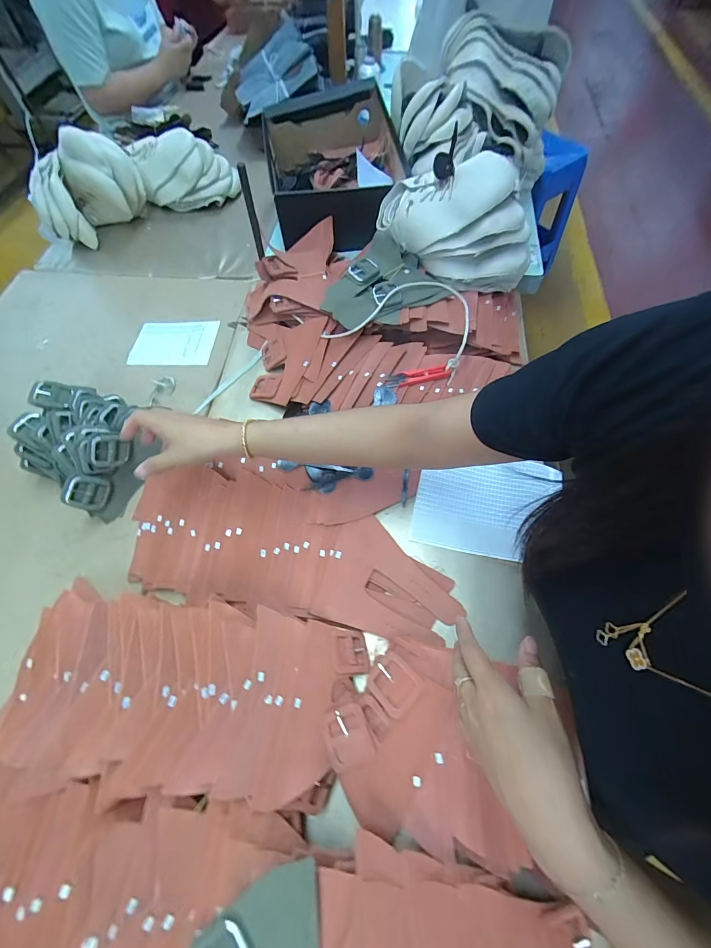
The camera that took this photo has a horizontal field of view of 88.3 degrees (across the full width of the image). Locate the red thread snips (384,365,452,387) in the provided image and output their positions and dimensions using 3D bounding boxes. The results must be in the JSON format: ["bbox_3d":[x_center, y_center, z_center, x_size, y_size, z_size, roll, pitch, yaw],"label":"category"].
[{"bbox_3d":[0.097,-0.152,0.570,0.100,0.006,0.024,-10,78,3],"label":"red thread snips"}]

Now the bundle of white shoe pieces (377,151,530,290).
[{"bbox_3d":[0.155,-0.401,0.587,0.244,0.119,0.126,8,64,7],"label":"bundle of white shoe pieces"}]

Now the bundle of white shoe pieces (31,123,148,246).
[{"bbox_3d":[-0.563,-0.596,0.774,0.216,0.173,0.110,-32,66,-13],"label":"bundle of white shoe pieces"}]

